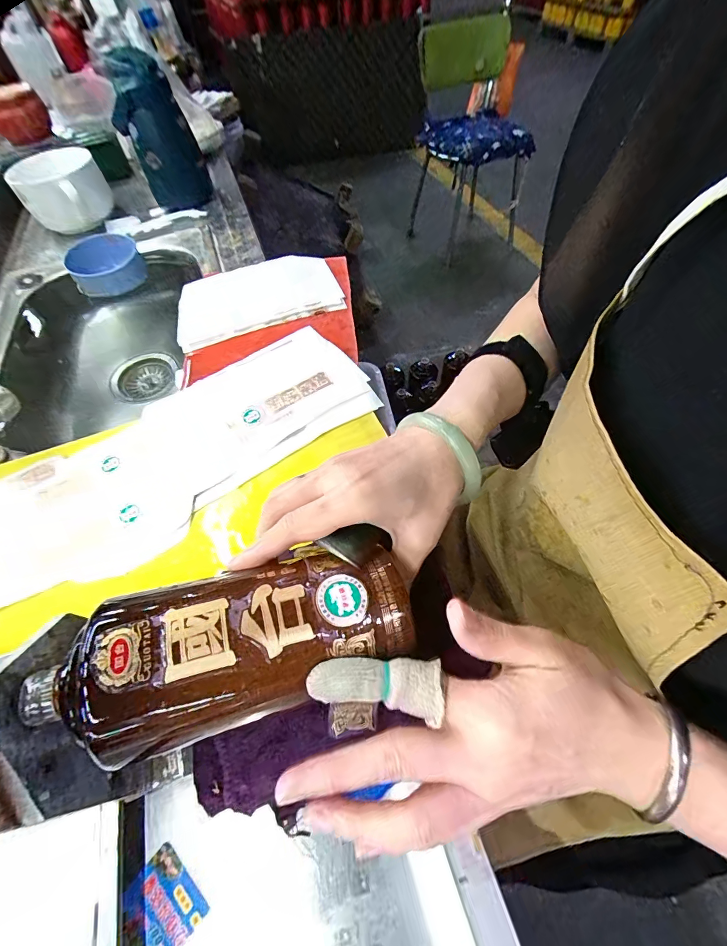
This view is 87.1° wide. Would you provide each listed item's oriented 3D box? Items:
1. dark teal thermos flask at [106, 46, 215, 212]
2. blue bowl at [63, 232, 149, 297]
[{"bbox_3d":[-0.360,-0.598,0.678,0.118,0.214,0.109,-21,58,-8],"label":"dark teal thermos flask"},{"bbox_3d":[-0.419,-0.337,0.622,0.109,0.053,0.089,-32,61,-17],"label":"blue bowl"}]

